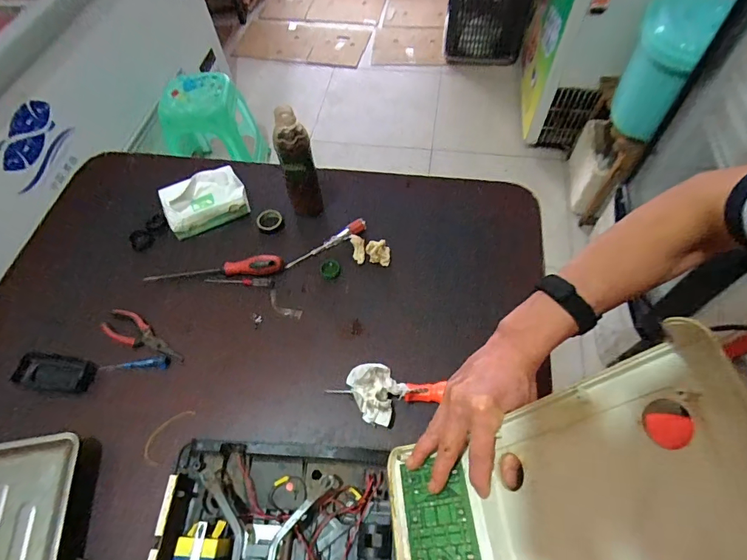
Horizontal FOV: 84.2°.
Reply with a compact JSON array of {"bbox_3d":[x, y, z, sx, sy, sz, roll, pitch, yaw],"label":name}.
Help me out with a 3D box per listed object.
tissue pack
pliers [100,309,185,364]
[{"bbox_3d":[-0.316,-0.152,0.773,0.148,0.066,0.089,-25,62,-12],"label":"tissue pack"},{"bbox_3d":[-0.373,0.089,0.668,0.151,0.016,0.046,21,62,14],"label":"pliers"}]

